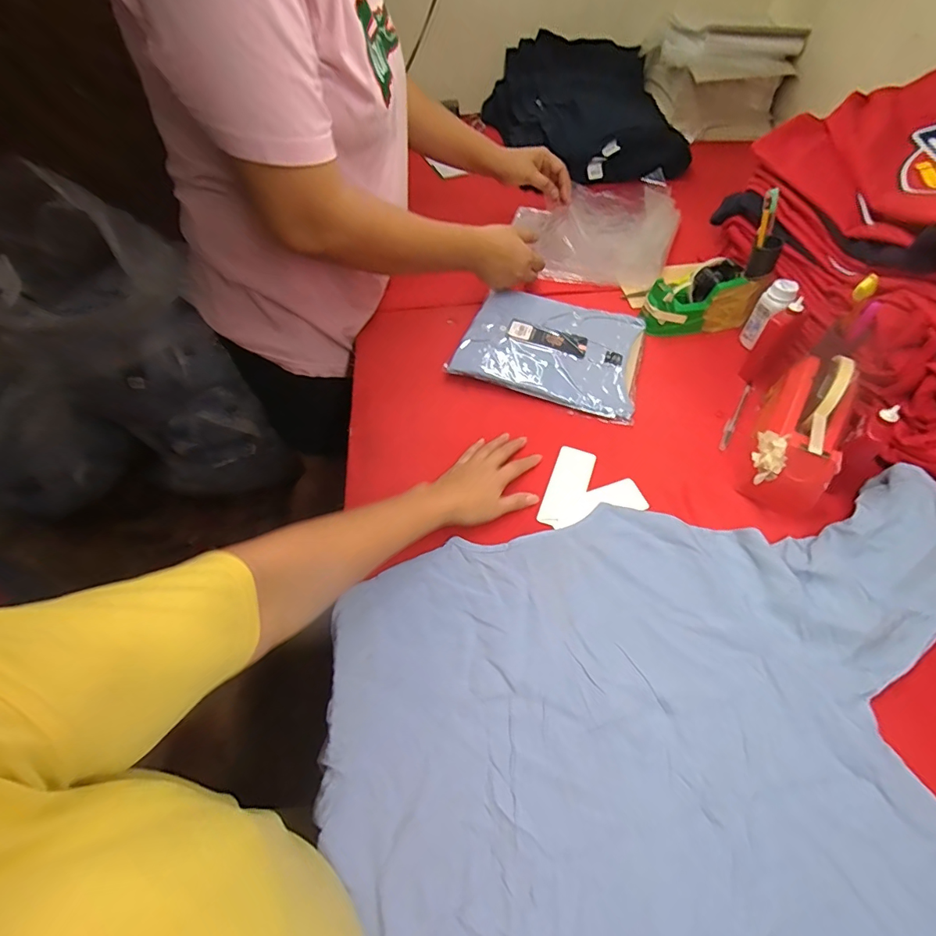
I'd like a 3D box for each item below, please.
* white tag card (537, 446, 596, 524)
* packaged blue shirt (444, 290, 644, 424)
[{"bbox_3d":[0.125,0.021,0.573,0.047,0.004,0.114,18,58,14],"label":"white tag card"},{"bbox_3d":[0.132,-0.193,0.704,0.261,0.023,0.225,17,58,13],"label":"packaged blue shirt"}]

